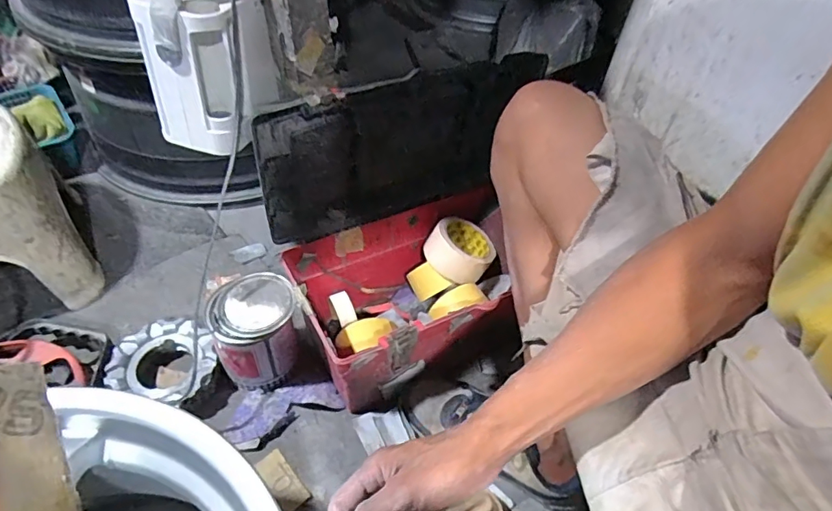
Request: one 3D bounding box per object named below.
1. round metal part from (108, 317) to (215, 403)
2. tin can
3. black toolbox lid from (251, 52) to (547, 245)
[{"bbox_3d":[-0.341,0.148,0.678,0.136,0.044,0.122,14,48,7],"label":"round metal part"},{"bbox_3d":[-0.216,0.107,0.677,0.104,0.131,0.096,3,48,-3],"label":"tin can"},{"bbox_3d":[-0.013,-0.148,0.688,0.398,0.211,0.034,-18,52,-21],"label":"black toolbox lid"}]

